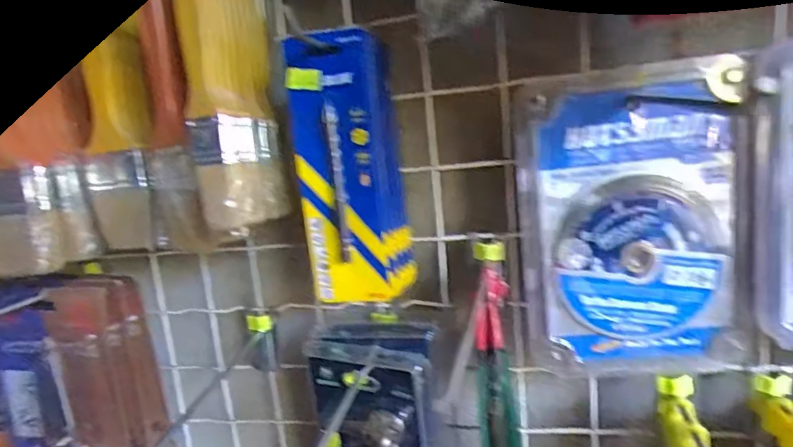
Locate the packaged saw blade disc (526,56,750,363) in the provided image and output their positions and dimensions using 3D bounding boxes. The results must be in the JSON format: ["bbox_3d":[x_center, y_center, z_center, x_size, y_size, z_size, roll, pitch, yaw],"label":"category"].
[{"bbox_3d":[0.153,0.003,0.335,0.129,0.198,0.031,-5,9,8],"label":"packaged saw blade disc"}]

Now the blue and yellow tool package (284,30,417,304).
[{"bbox_3d":[-0.028,-0.034,0.337,0.051,0.161,0.053,-3,9,22],"label":"blue and yellow tool package"}]

